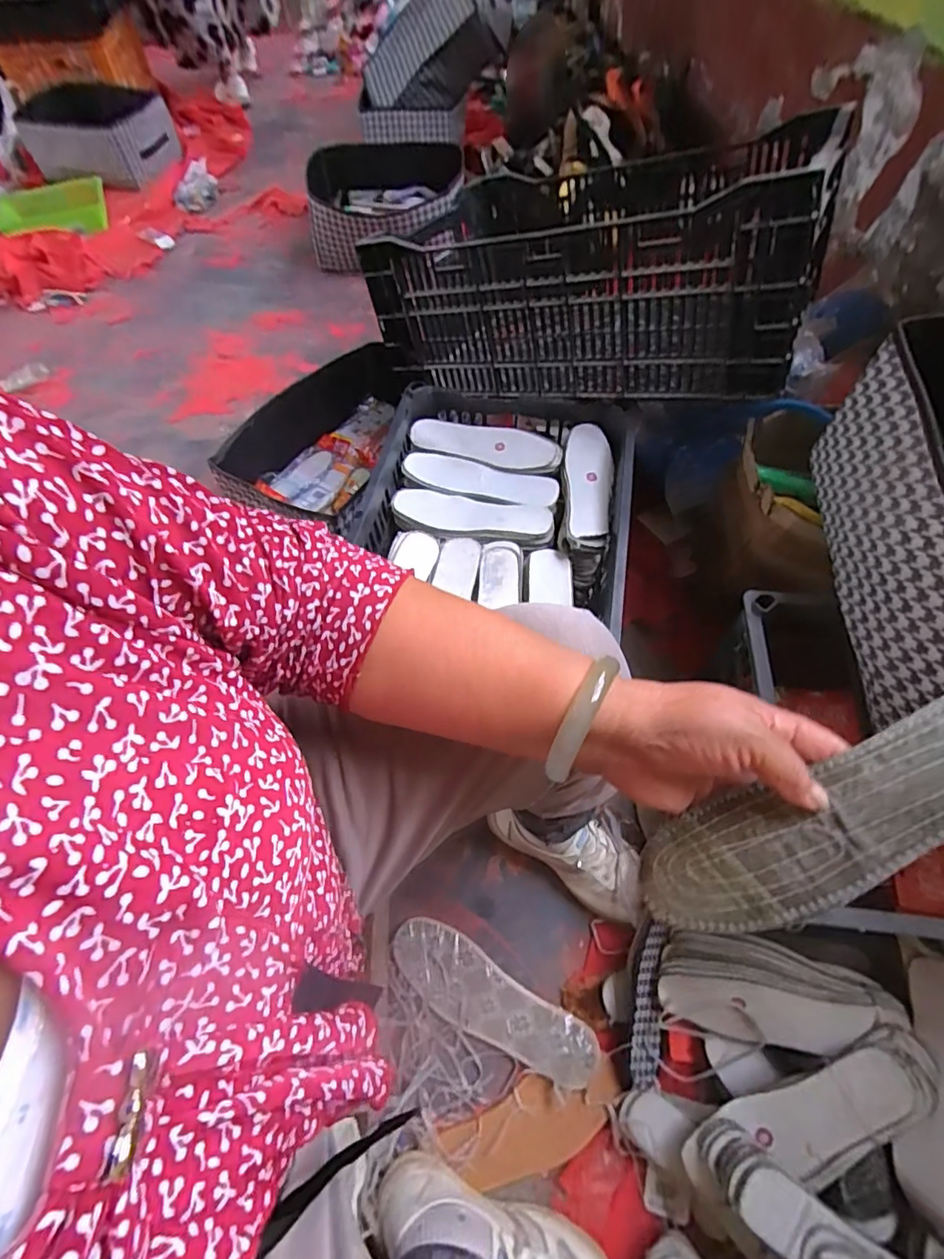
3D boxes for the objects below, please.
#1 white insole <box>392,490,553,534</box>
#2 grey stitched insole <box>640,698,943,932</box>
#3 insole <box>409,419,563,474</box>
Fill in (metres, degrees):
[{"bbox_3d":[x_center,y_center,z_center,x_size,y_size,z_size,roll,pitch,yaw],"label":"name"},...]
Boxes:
[{"bbox_3d":[-0.001,-0.163,0.766,0.221,0.014,0.065,12,64,11],"label":"white insole"},{"bbox_3d":[0.187,0.097,0.277,0.212,0.013,0.063,-35,62,17],"label":"grey stitched insole"},{"bbox_3d":[0.022,-0.281,0.812,0.221,0.017,0.076,13,68,13],"label":"insole"}]

